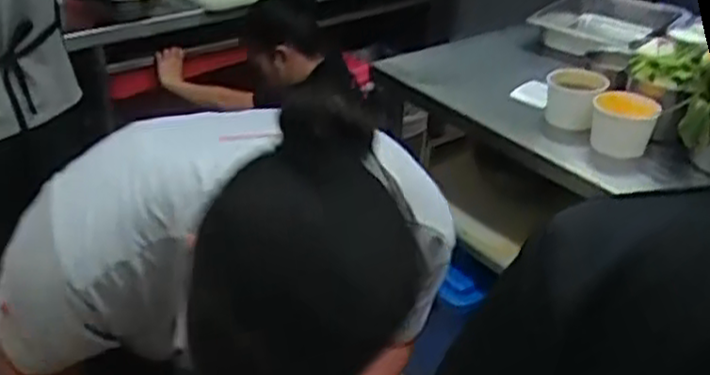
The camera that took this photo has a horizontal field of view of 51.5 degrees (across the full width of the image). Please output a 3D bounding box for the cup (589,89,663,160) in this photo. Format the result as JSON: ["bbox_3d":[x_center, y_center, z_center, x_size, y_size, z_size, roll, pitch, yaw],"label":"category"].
[{"bbox_3d":[0.479,-0.115,1.319,0.103,0.092,0.083,16,34,22],"label":"cup"}]

